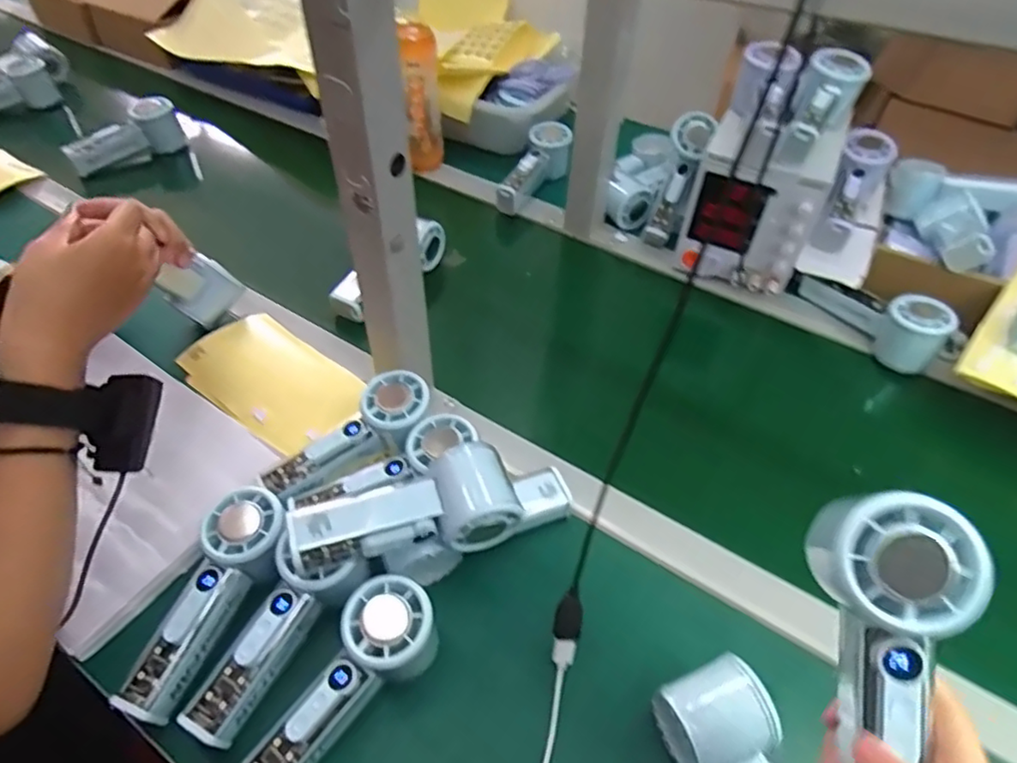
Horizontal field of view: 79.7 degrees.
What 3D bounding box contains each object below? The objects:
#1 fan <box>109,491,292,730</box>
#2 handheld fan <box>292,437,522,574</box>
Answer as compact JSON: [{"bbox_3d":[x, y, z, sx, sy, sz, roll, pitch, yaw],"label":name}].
[{"bbox_3d":[-0.198,0.148,0.415,0.057,0.034,0.149,18,65,14],"label":"fan"},{"bbox_3d":[-0.068,0.091,0.413,0.146,0.045,0.055,-18,51,-16],"label":"handheld fan"}]

